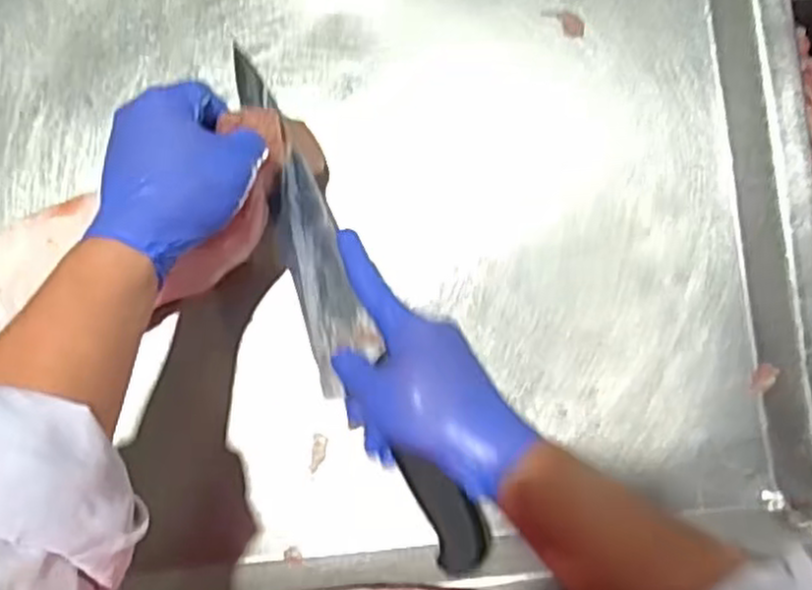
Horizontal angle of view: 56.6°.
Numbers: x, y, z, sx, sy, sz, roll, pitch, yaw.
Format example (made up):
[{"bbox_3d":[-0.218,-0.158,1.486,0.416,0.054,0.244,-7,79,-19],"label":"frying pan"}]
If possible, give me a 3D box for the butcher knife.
[{"bbox_3d":[-0.046,0.006,0.472,0.050,0.016,0.351,-26,77,-2],"label":"butcher knife"}]

